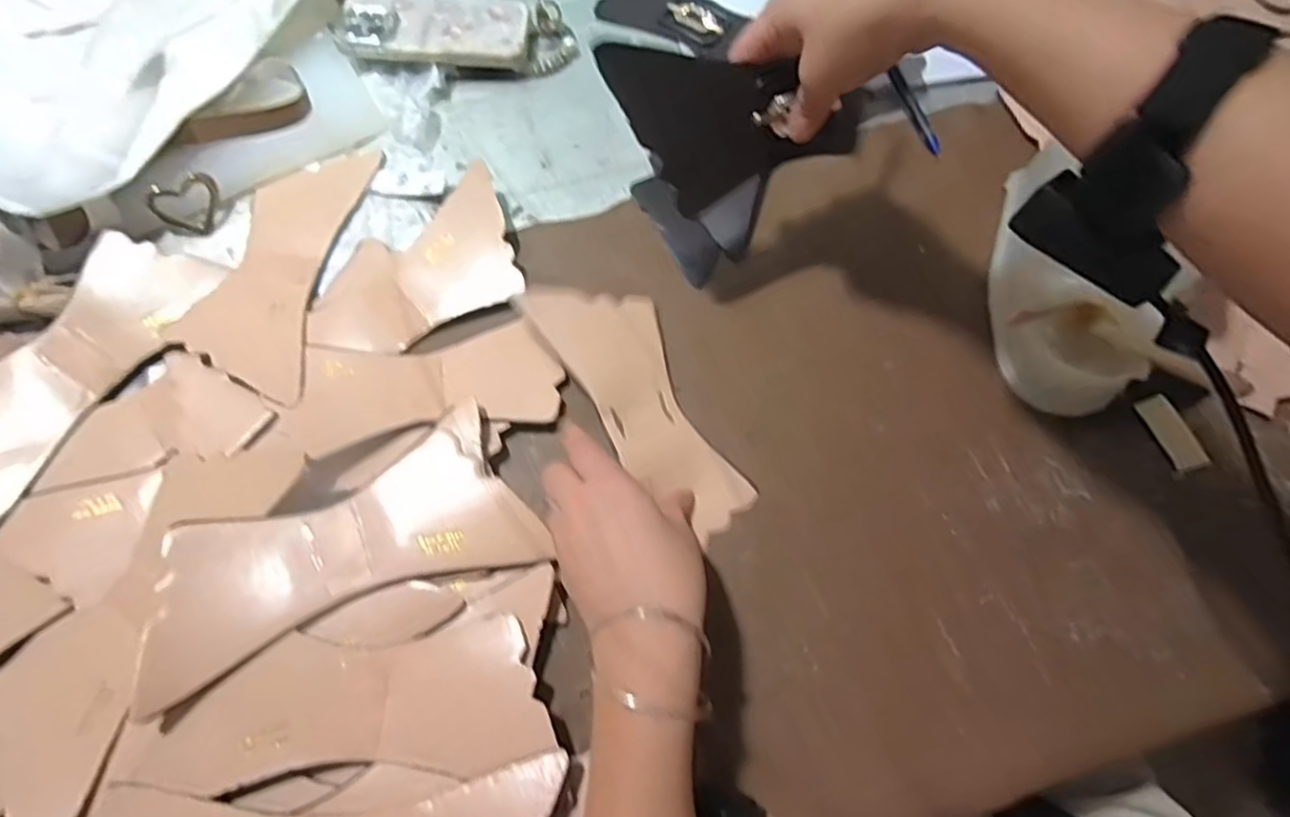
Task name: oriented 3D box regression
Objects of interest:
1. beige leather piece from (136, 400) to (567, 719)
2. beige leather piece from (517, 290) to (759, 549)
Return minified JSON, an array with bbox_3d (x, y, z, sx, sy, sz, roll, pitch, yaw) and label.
[{"bbox_3d":[-0.179,0.083,0.400,0.213,0.018,0.102,-22,68,-23],"label":"beige leather piece"},{"bbox_3d":[0.002,-0.010,0.455,0.076,0.021,0.197,-33,77,-13],"label":"beige leather piece"}]

